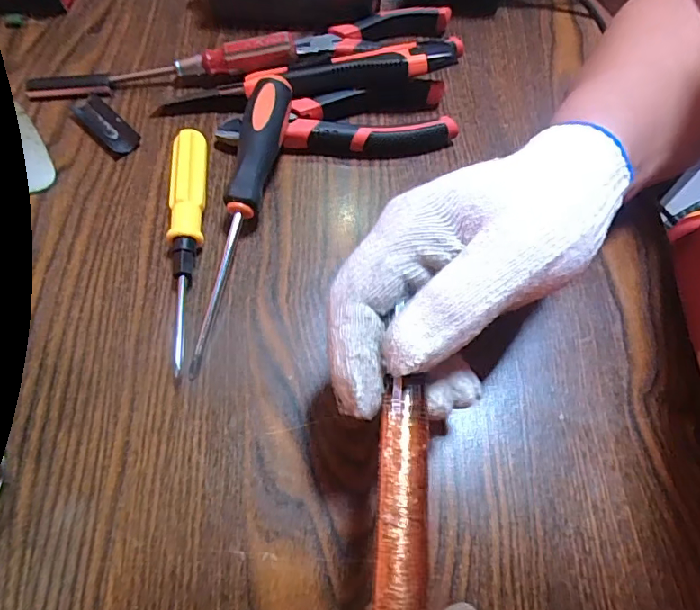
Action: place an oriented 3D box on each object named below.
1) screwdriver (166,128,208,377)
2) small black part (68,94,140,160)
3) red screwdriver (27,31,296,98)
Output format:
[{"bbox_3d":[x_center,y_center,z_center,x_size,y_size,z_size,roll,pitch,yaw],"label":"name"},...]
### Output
[{"bbox_3d":[-0.097,-0.039,0.299,0.020,0.020,0.152,-3,64,-5],"label":"screwdriver"},{"bbox_3d":[-0.166,-0.122,0.341,0.024,0.005,0.056,-40,72,-20],"label":"small black part"},{"bbox_3d":[-0.131,-0.167,0.354,0.185,0.034,0.016,-6,64,-7],"label":"red screwdriver"}]

